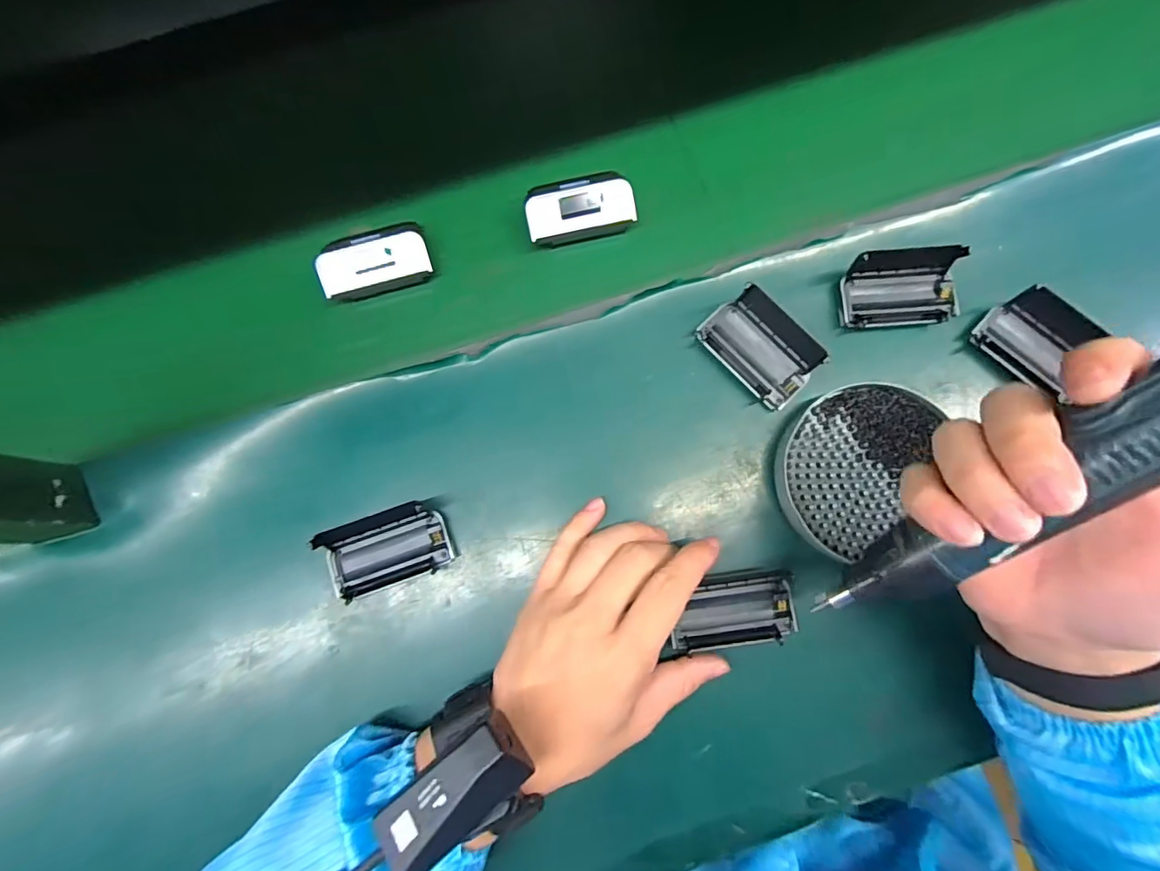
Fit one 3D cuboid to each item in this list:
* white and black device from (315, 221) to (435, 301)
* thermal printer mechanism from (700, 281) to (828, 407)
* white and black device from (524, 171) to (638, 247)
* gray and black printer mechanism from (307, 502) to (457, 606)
[{"bbox_3d":[-0.144,-0.124,0.370,0.075,0.025,0.037,-17,79,-2],"label":"white and black device"},{"bbox_3d":[0.119,-0.058,0.346,0.047,0.033,0.074,-43,81,-6],"label":"thermal printer mechanism"},{"bbox_3d":[0.000,-0.161,0.373,0.075,0.023,0.037,-14,79,-1],"label":"white and black device"},{"bbox_3d":[-0.122,0.071,0.326,0.075,0.033,0.044,-19,79,-2],"label":"gray and black printer mechanism"}]

